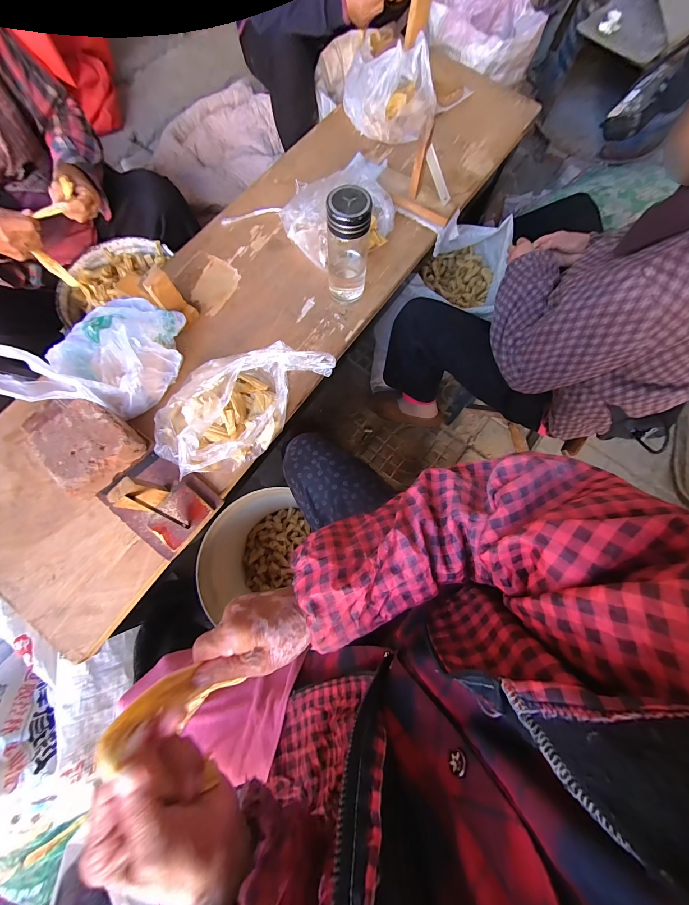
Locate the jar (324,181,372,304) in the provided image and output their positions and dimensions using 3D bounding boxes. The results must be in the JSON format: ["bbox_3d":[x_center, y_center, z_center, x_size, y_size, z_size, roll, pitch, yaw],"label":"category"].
[{"bbox_3d":[0.006,-0.340,0.539,0.066,0.177,0.059,4,76,0],"label":"jar"}]

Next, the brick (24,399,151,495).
[{"bbox_3d":[-0.398,-0.016,0.493,0.138,0.062,0.118,40,79,8],"label":"brick"}]

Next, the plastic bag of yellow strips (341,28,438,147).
[{"bbox_3d":[0.101,-0.793,0.689,0.176,0.118,0.171,-21,77,-6],"label":"plastic bag of yellow strips"}]

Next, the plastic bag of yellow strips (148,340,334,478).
[{"bbox_3d":[-0.177,-0.087,0.503,0.278,0.119,0.169,-41,80,-10],"label":"plastic bag of yellow strips"}]

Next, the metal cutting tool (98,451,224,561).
[{"bbox_3d":[-0.282,0.067,0.457,0.151,0.104,0.117,35,78,7],"label":"metal cutting tool"}]

